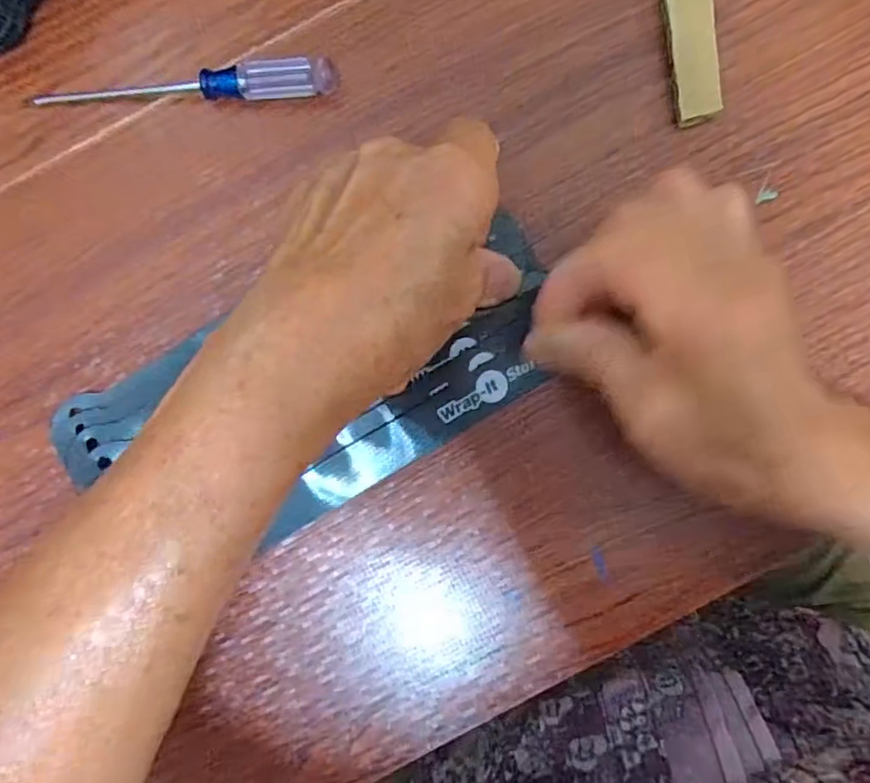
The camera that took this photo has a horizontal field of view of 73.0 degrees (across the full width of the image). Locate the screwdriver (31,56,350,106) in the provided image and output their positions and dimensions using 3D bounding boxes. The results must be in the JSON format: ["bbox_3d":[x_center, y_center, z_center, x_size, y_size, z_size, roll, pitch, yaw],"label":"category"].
[{"bbox_3d":[-0.102,-0.127,0.236,0.125,0.013,0.018,0,90,0],"label":"screwdriver"}]

